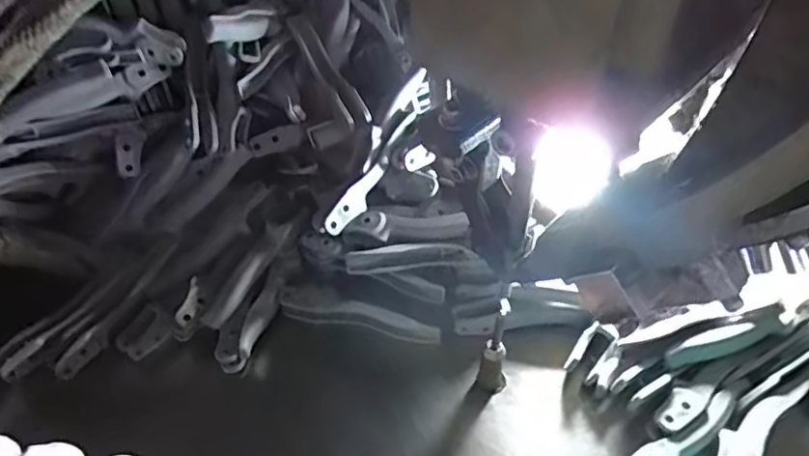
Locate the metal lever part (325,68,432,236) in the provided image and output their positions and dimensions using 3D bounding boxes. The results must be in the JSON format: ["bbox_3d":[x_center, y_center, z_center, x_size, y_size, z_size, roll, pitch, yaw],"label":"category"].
[{"bbox_3d":[-0.021,-0.062,0.471,0.025,0.033,0.151,24,77,23],"label":"metal lever part"}]

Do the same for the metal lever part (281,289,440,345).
[{"bbox_3d":[-0.038,0.069,0.443,0.128,0.016,0.022,13,47,14],"label":"metal lever part"}]

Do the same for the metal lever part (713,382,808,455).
[{"bbox_3d":[0.226,0.128,0.371,0.105,0.007,0.023,-34,53,-27],"label":"metal lever part"}]

